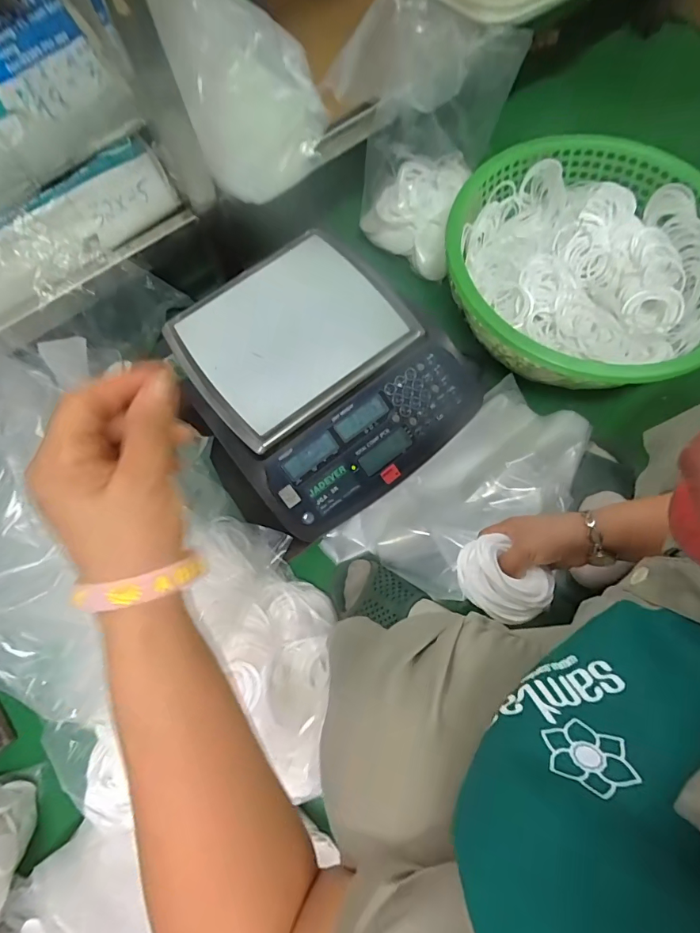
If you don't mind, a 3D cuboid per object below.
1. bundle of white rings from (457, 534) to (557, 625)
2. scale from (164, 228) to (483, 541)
[{"bbox_3d":[0.153,0.115,0.449,0.088,0.050,0.072,40,77,13],"label":"bundle of white rings"},{"bbox_3d":[-0.039,-0.137,0.625,0.353,0.106,0.366,-41,75,-11],"label":"scale"}]

